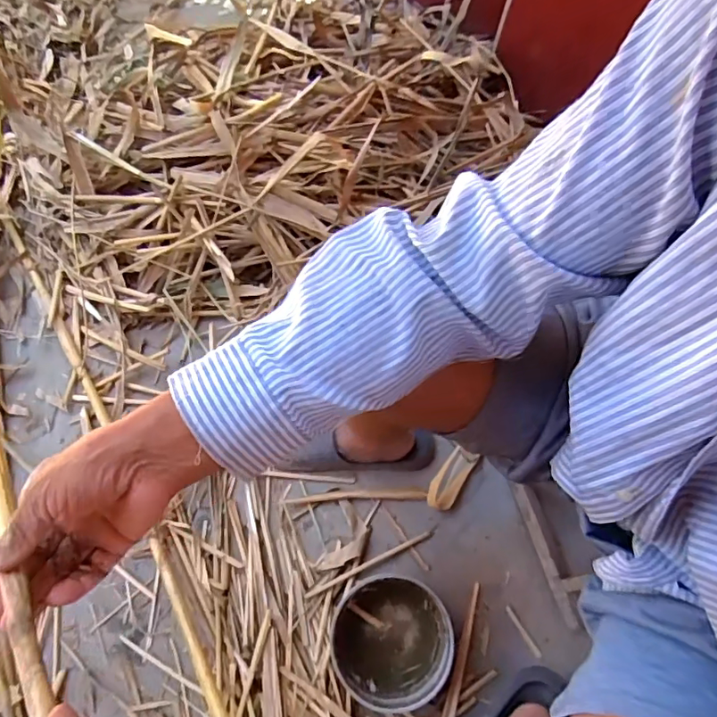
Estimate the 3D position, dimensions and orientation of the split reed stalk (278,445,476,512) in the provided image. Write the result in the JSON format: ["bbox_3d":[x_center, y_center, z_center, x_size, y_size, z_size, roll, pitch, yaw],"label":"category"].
[{"bbox_3d":[0.049,0.214,0.806,0.293,0.028,0.081,-16,71,-9],"label":"split reed stalk"}]

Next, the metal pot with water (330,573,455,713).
[{"bbox_3d":[0.044,0.384,0.713,0.159,0.064,0.154,1,69,-2],"label":"metal pot with water"}]

